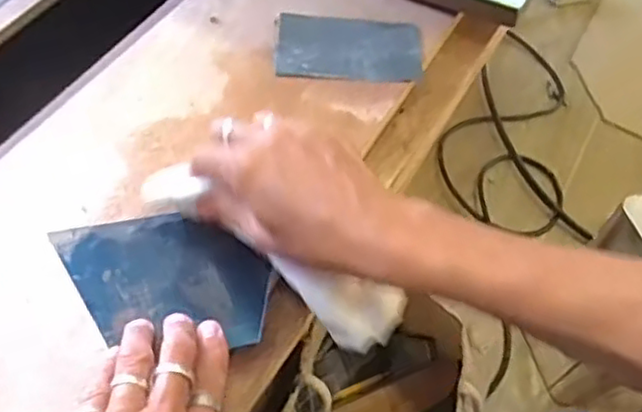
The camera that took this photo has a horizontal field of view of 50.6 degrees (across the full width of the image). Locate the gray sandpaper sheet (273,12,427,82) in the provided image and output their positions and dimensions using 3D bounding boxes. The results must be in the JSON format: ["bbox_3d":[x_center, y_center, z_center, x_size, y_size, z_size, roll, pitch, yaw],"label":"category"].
[{"bbox_3d":[0.023,-0.129,0.546,0.114,0.005,0.072,3,53,-3],"label":"gray sandpaper sheet"}]

